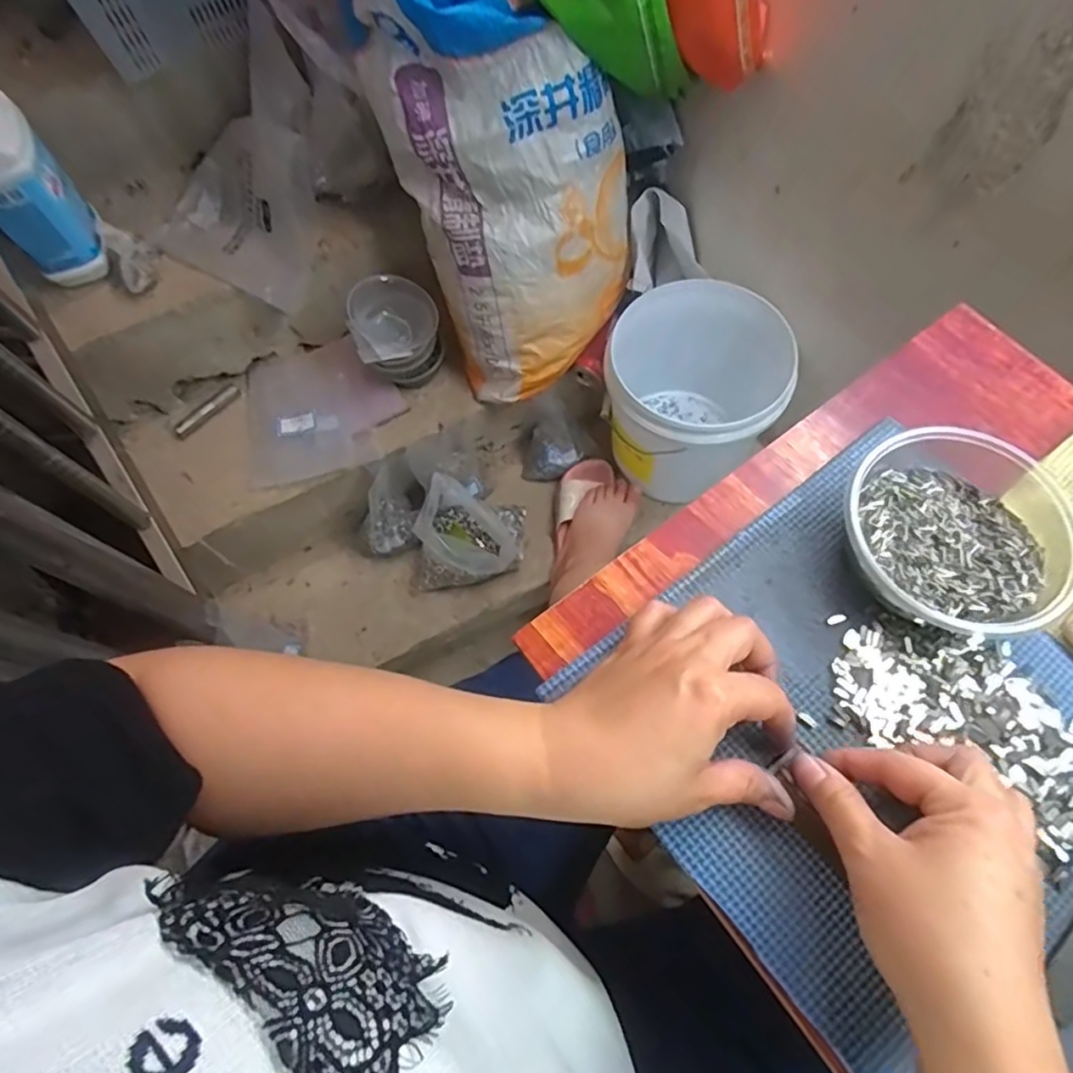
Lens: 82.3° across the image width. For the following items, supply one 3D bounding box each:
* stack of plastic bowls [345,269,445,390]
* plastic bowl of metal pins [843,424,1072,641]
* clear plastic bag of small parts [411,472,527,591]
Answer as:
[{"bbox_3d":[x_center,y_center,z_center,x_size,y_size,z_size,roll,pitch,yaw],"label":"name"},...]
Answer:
[{"bbox_3d":[-0.208,-0.298,0.929,0.125,0.145,0.107,-24,69,-8],"label":"stack of plastic bowls"},{"bbox_3d":[0.222,0.001,0.333,0.105,0.051,0.112,0,68,1],"label":"plastic bowl of metal pins"},{"bbox_3d":[-0.112,-0.002,0.984,0.180,0.139,0.150,-1,68,1],"label":"clear plastic bag of small parts"}]

